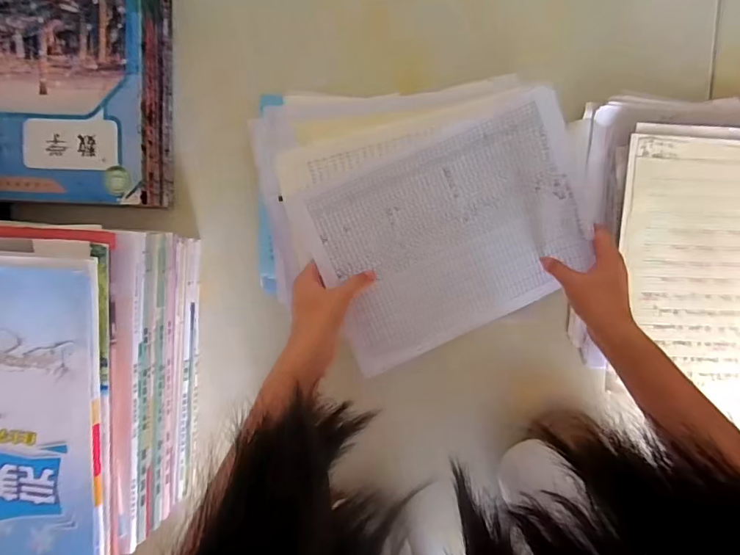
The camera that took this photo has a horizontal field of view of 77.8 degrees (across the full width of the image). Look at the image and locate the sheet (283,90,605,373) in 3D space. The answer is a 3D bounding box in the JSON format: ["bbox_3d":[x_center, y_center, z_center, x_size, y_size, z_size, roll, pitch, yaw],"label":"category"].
[{"bbox_3d":[0.091,-0.047,0.485,0.292,0.027,0.204,-24,94,2],"label":"sheet"}]

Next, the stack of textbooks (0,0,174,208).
[{"bbox_3d":[-0.316,-0.208,0.487,0.187,0.061,0.259,2,94,0],"label":"stack of textbooks"}]

